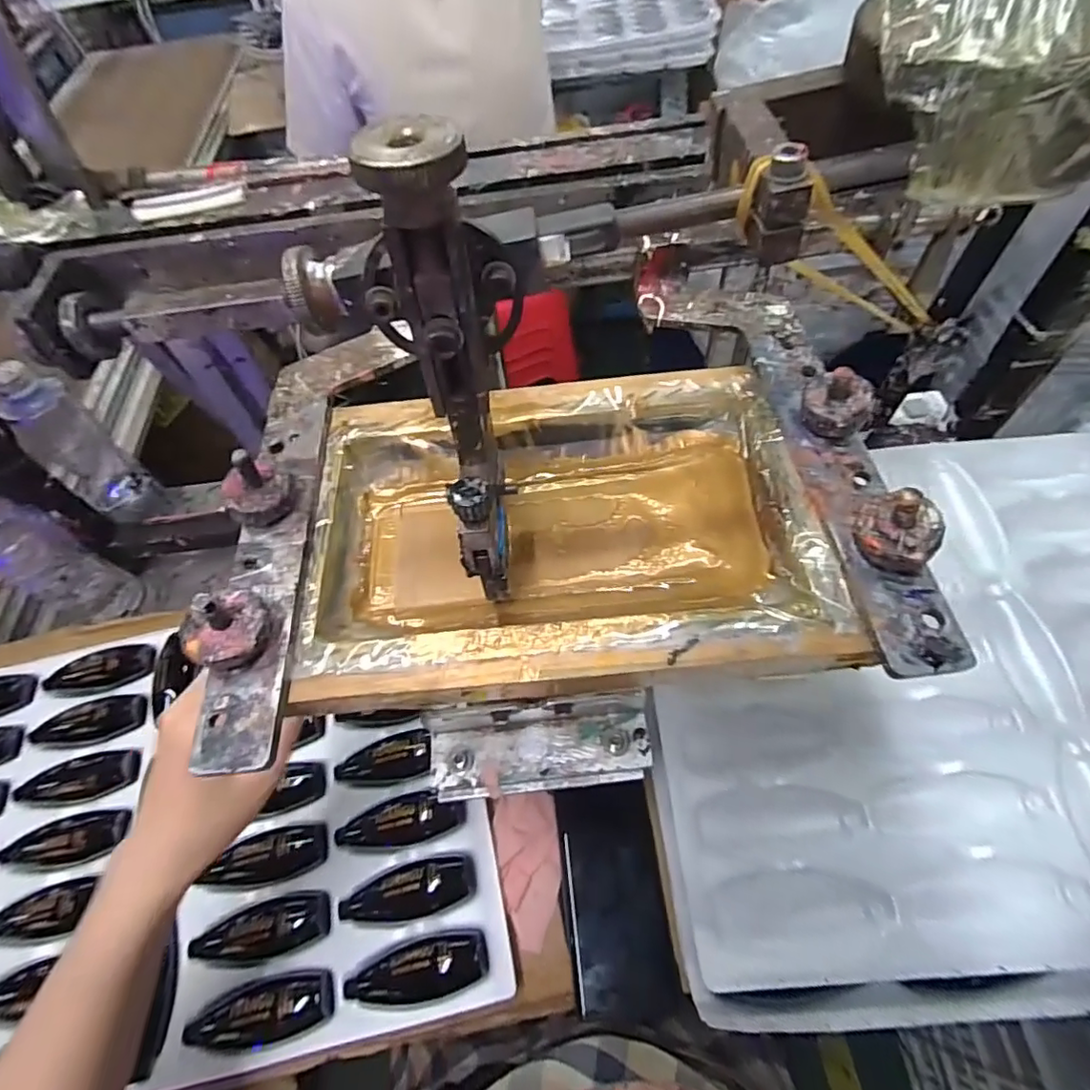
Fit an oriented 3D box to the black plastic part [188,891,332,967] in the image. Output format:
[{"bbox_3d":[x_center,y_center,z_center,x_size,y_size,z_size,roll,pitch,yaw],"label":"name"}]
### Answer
[{"bbox_3d":[-0.217,0.297,0.446,0.105,0.017,0.038,-16,59,-5],"label":"black plastic part"}]

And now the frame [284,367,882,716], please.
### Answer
[{"bbox_3d":[0.006,-0.009,0.275,0.227,0.027,0.163,-5,59,2],"label":"frame"}]

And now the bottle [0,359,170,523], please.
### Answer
[{"bbox_3d":[-0.466,-0.090,0.579,0.046,0.193,0.051,-11,59,-2],"label":"bottle"}]

